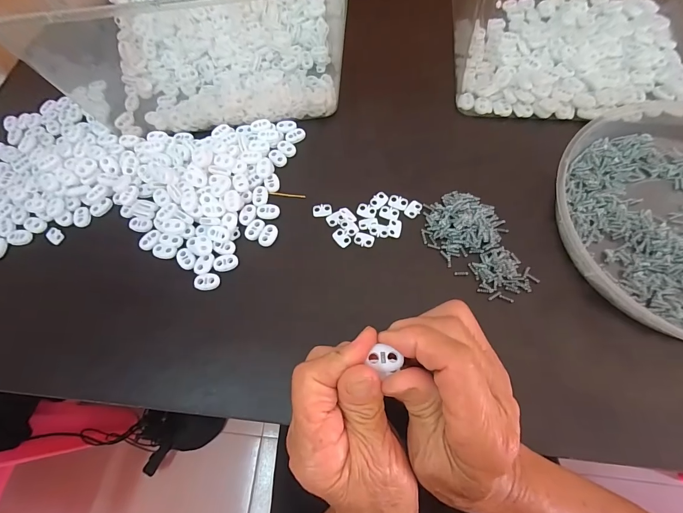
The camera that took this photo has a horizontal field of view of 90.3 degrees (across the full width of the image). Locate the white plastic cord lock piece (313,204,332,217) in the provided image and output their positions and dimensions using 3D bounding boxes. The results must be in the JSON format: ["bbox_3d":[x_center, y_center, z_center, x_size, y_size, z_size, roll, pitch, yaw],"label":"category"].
[{"bbox_3d":[-0.019,-0.046,0.336,0.019,0.004,0.015,-5,67,1],"label":"white plastic cord lock piece"}]

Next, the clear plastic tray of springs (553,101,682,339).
[{"bbox_3d":[0.313,-0.044,0.298,0.226,0.039,0.239,33,73,15],"label":"clear plastic tray of springs"}]

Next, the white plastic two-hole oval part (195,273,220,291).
[{"bbox_3d":[-0.123,0.023,0.310,0.021,0.004,0.016,-6,67,0],"label":"white plastic two-hole oval part"}]

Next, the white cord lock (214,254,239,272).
[{"bbox_3d":[-0.108,0.006,0.317,0.022,0.004,0.016,-16,68,-4],"label":"white cord lock"}]

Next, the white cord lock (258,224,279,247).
[{"bbox_3d":[-0.070,-0.021,0.326,0.015,0.004,0.023,16,69,9],"label":"white cord lock"}]

